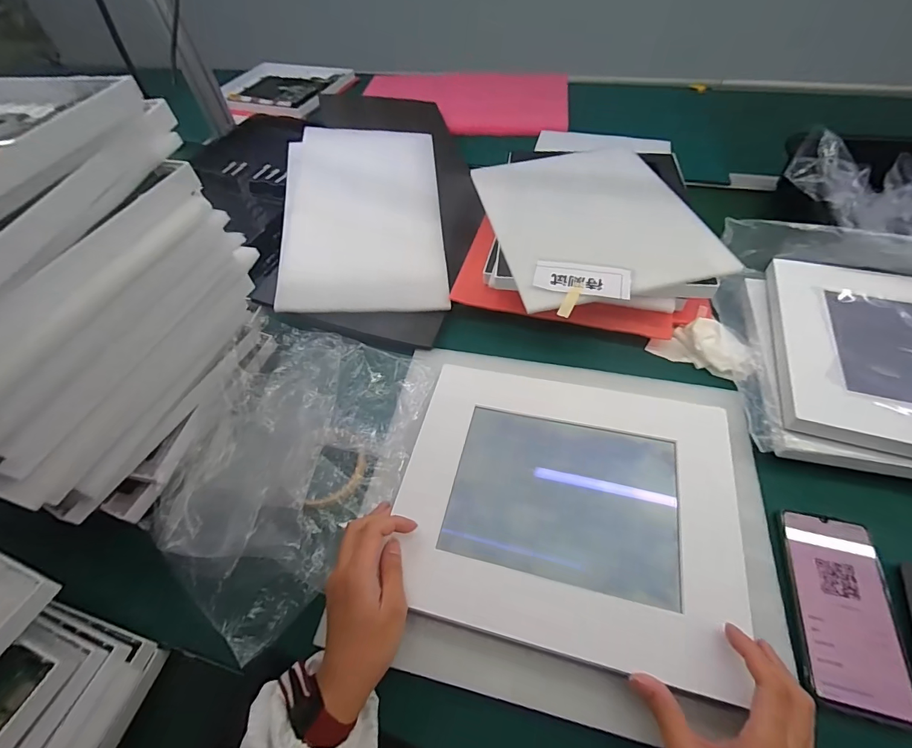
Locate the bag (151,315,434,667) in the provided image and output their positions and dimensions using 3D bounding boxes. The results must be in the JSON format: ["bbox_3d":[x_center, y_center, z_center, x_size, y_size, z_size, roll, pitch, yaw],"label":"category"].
[{"bbox_3d":[-0.176,0.087,0.446,0.228,0.062,0.319,12,56,13],"label":"bag"}]

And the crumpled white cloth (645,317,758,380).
[{"bbox_3d":[0.298,-0.030,0.502,0.065,0.031,0.106,-40,60,-22],"label":"crumpled white cloth"}]

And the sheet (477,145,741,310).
[{"bbox_3d":[0.176,-0.212,0.558,0.246,0.011,0.307,-11,53,-3],"label":"sheet"}]

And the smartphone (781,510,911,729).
[{"bbox_3d":[0.323,0.192,0.347,0.073,0.013,0.145,10,55,12],"label":"smartphone"}]

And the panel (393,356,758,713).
[{"bbox_3d":[0.101,0.113,0.398,0.295,0.026,0.253,10,55,12],"label":"panel"}]

